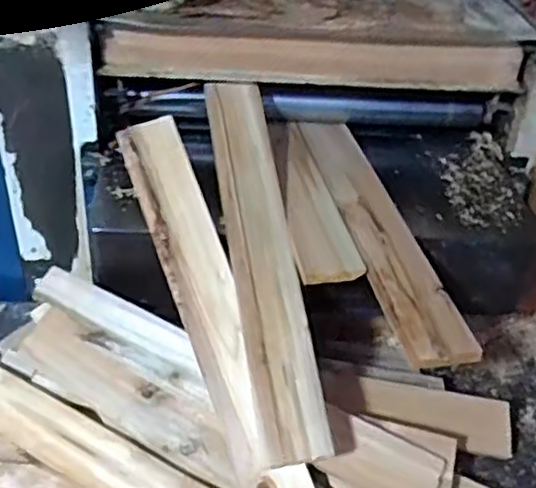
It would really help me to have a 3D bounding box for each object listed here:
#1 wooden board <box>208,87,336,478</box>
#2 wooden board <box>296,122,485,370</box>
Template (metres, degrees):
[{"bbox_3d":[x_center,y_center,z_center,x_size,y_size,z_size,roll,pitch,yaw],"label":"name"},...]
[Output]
[{"bbox_3d":[-0.008,0.000,0.756,0.067,0.010,0.468,-9,61,-4],"label":"wooden board"},{"bbox_3d":[0.123,-0.031,0.799,0.071,0.024,0.448,-3,38,-11],"label":"wooden board"}]

